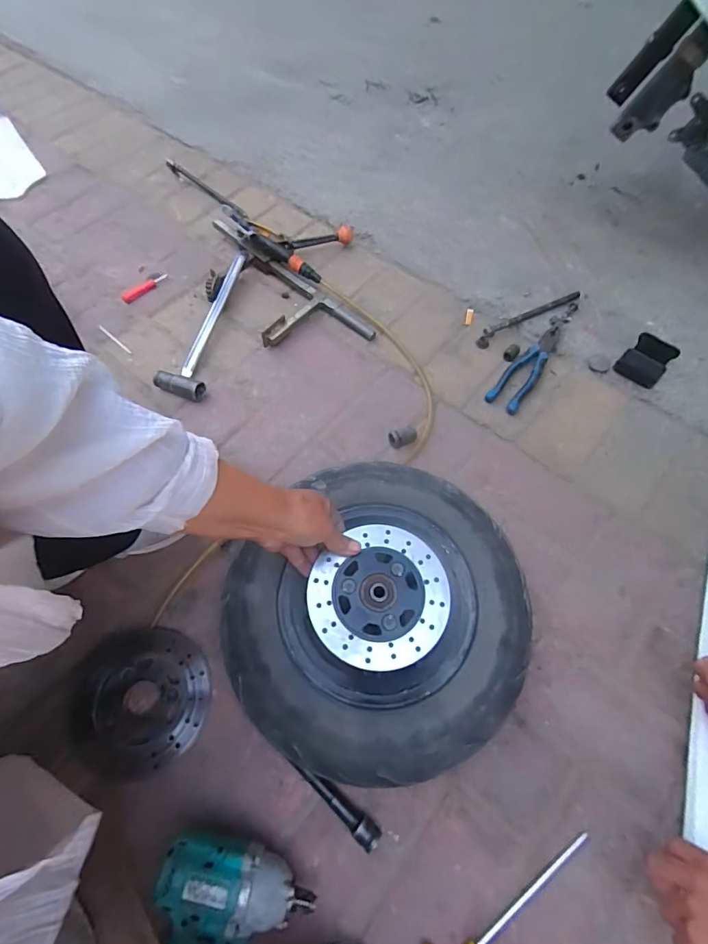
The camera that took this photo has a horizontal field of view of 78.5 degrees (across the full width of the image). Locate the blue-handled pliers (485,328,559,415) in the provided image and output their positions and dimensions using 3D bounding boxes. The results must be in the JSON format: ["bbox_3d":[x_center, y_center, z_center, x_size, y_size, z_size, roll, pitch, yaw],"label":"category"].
[{"bbox_3d":[0.288,-0.178,0.724,0.052,0.016,0.195,32,67,15],"label":"blue-handled pliers"}]

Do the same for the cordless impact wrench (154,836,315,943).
[{"bbox_3d":[-0.130,0.453,0.380,0.130,0.068,0.206,13,64,8],"label":"cordless impact wrench"}]

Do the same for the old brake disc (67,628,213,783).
[{"bbox_3d":[-0.250,0.264,0.502,0.158,0.013,0.148,0,63,0],"label":"old brake disc"}]

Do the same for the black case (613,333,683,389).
[{"bbox_3d":[0.483,-0.184,0.717,0.067,0.032,0.084,38,69,18],"label":"black case"}]

